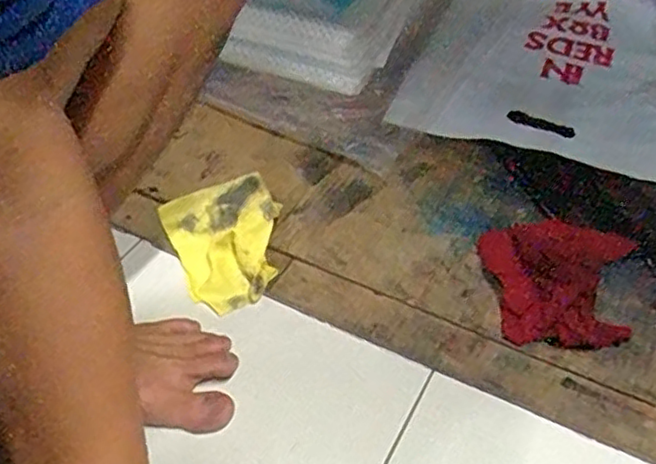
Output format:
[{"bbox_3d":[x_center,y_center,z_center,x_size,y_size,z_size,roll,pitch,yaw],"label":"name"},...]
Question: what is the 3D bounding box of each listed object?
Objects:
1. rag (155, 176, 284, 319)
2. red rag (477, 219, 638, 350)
[{"bbox_3d":[-0.091,0.000,0.608,0.099,0.030,0.137,-18,48,-18],"label":"rag"},{"bbox_3d":[0.198,0.041,0.578,0.124,0.019,0.129,6,46,5],"label":"red rag"}]

